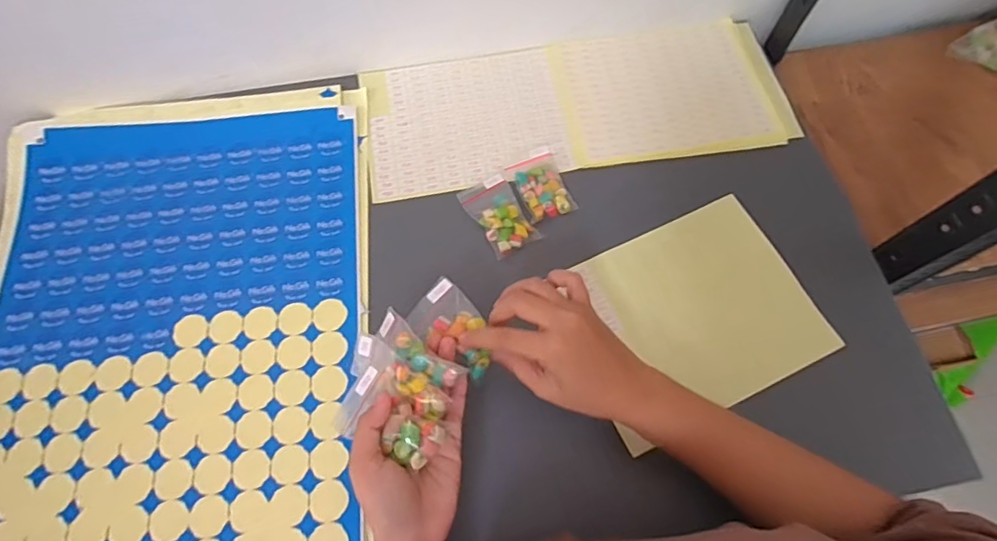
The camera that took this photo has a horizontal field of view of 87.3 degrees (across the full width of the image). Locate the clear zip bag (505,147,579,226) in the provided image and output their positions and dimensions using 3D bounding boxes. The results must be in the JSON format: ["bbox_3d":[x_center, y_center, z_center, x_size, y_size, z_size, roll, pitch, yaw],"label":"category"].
[{"bbox_3d":[0.041,-0.082,0.502,0.047,0.014,0.071,-19,68,-8],"label":"clear zip bag"}]

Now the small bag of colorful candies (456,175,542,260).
[{"bbox_3d":[0.001,-0.051,0.487,0.046,0.019,0.072,-30,70,-12],"label":"small bag of colorful candies"}]

